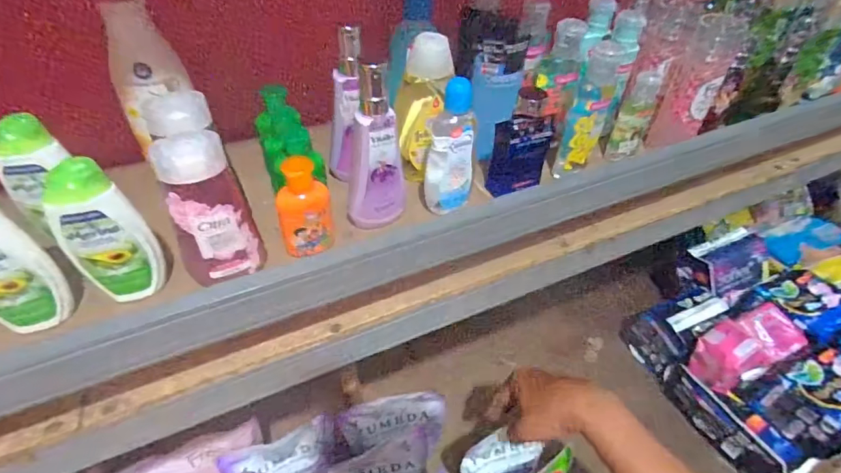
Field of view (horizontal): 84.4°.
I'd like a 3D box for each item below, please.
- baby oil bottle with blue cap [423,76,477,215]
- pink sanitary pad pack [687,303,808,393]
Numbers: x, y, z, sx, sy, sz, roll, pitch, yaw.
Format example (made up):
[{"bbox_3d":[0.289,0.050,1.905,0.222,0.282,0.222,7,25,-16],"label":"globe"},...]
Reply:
[{"bbox_3d":[0.027,-0.075,0.412,0.039,0.122,0.026,-33,51,-32],"label":"baby oil bottle with blue cap"},{"bbox_3d":[0.489,0.165,0.699,0.156,0.064,0.077,-16,44,-18],"label":"pink sanitary pad pack"}]

